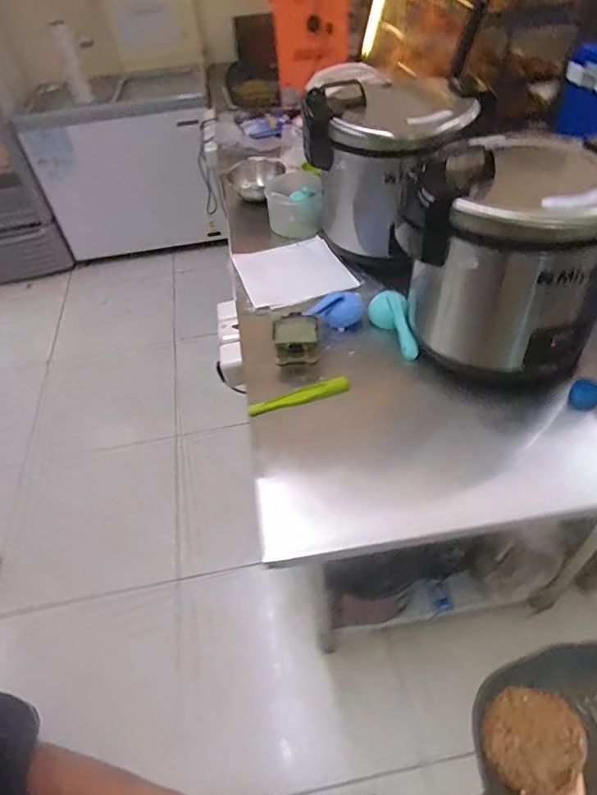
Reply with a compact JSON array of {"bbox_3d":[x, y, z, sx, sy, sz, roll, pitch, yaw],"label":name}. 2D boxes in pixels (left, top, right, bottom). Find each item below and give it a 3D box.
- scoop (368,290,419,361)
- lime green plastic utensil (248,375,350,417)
[{"bbox_3d":[0.211,-0.167,1.102,0.071,0.060,0.179,-11,47,-4],"label":"scoop"},{"bbox_3d":[0.001,-0.004,1.020,0.213,0.023,0.034,-16,48,-9],"label":"lime green plastic utensil"}]

